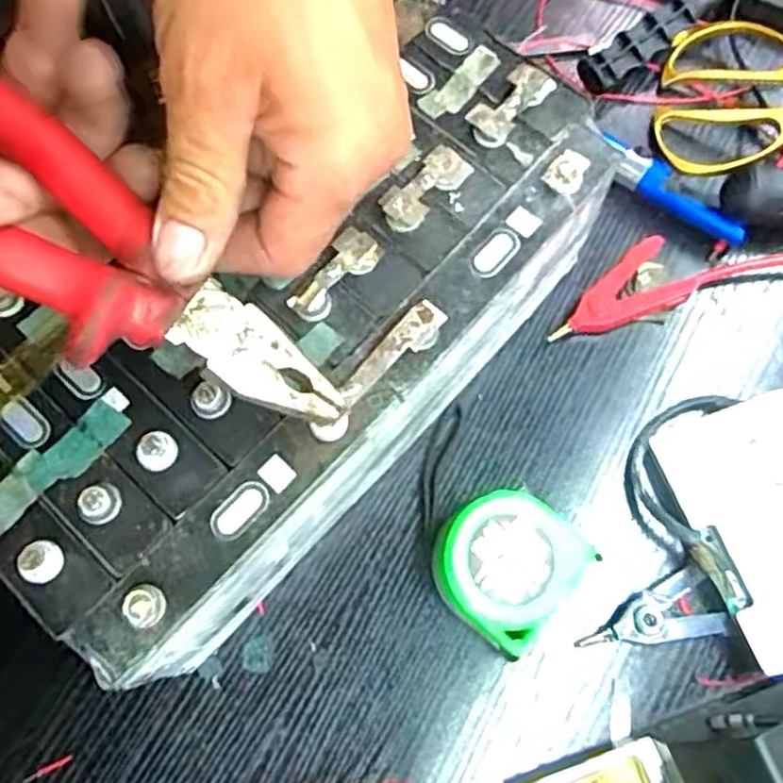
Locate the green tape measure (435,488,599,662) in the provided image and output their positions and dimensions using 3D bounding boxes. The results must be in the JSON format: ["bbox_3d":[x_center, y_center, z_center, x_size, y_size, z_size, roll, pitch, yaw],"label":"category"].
[{"bbox_3d":[0.051,0.082,0.344,0.062,0.041,0.063,39,77,12],"label":"green tape measure"}]

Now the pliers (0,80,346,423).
[{"bbox_3d":[-0.101,-0.045,0.241,0.188,0.028,0.054,38,77,-13],"label":"pliers"}]

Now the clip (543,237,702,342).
[{"bbox_3d":[0.125,-0.051,0.402,0.083,0.015,0.039,-29,74,-8],"label":"clip"}]

